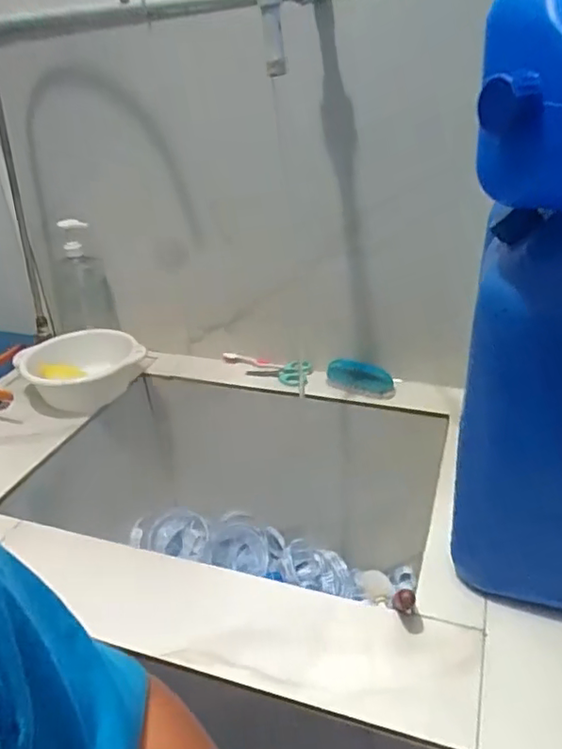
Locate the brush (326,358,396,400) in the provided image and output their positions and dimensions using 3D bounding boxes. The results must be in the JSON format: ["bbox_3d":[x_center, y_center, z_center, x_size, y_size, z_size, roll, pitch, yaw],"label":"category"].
[{"bbox_3d":[0.139,0.010,1.049,0.128,0.051,0.058,12,33,26],"label":"brush"}]

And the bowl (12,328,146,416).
[{"bbox_3d":[-0.364,-0.004,1.101,0.204,0.089,0.204,-3,30,2],"label":"bowl"}]

